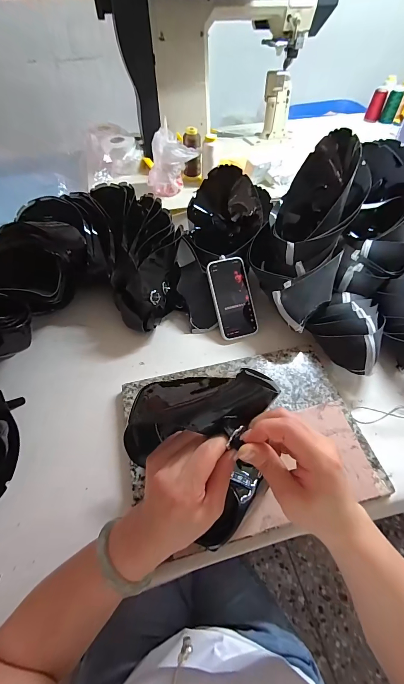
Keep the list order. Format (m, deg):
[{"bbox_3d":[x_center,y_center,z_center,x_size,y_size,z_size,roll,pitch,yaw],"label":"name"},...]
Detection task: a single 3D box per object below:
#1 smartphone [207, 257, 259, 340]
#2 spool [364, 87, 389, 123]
[{"bbox_3d":[0.065,-0.091,0.624,0.082,0.012,0.167,-14,94,-10],"label":"smartphone"},{"bbox_3d":[0.655,-0.890,1.113,0.048,0.094,0.038,21,57,15],"label":"spool"}]

